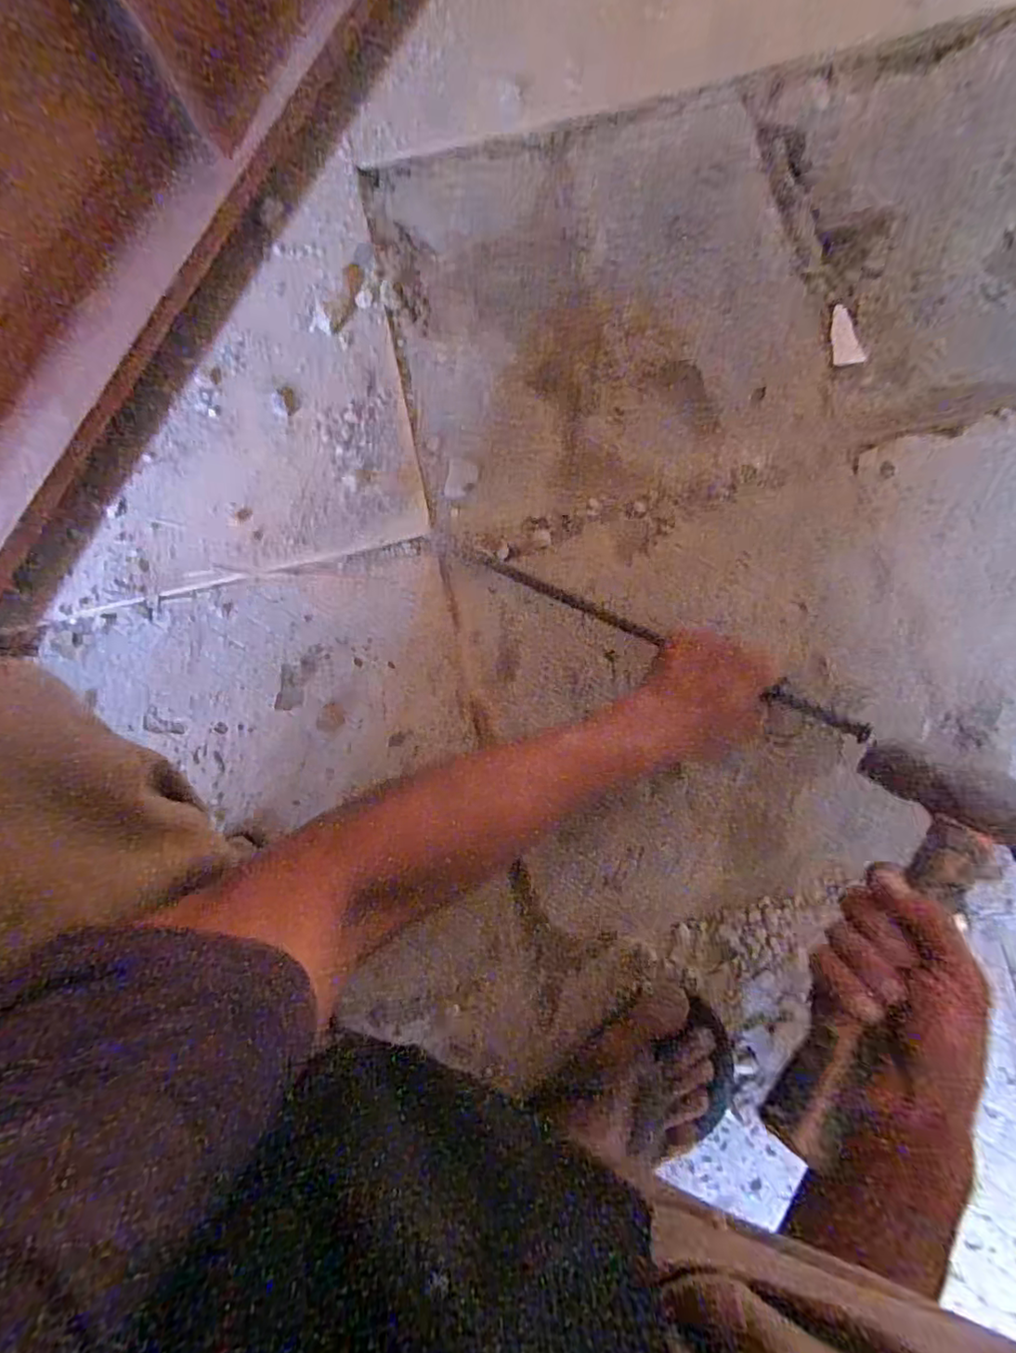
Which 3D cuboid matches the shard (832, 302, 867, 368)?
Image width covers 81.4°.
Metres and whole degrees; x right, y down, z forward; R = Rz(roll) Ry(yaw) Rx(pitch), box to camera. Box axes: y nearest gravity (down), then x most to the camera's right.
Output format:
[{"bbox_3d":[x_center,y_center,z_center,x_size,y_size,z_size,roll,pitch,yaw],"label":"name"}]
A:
[{"bbox_3d":[0.326,-0.329,0.566,0.028,0.004,0.060,-1,84,3],"label":"shard"}]

